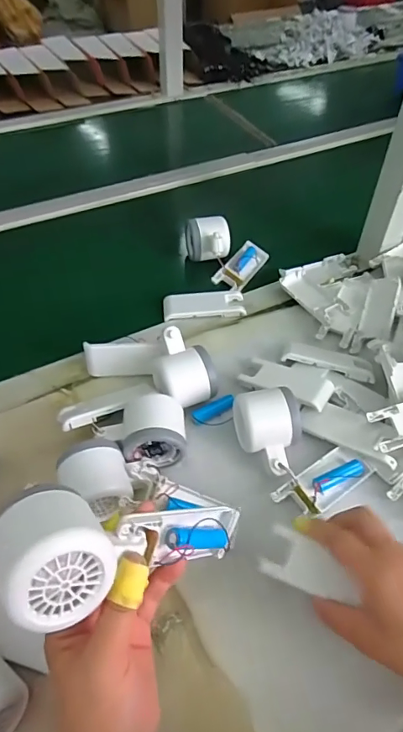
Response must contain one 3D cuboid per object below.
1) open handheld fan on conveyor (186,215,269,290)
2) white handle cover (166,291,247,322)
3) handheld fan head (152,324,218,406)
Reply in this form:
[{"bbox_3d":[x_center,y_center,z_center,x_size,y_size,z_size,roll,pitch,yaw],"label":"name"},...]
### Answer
[{"bbox_3d":[0.033,-0.158,0.649,0.114,0.055,0.089,8,49,4],"label":"open handheld fan on conveyor"},{"bbox_3d":[0.004,-0.078,0.605,0.104,0.011,0.041,-7,50,-8],"label":"white handle cover"},{"bbox_3d":[-0.020,0.005,0.494,0.058,0.065,0.073,-18,52,-17],"label":"handheld fan head"}]

